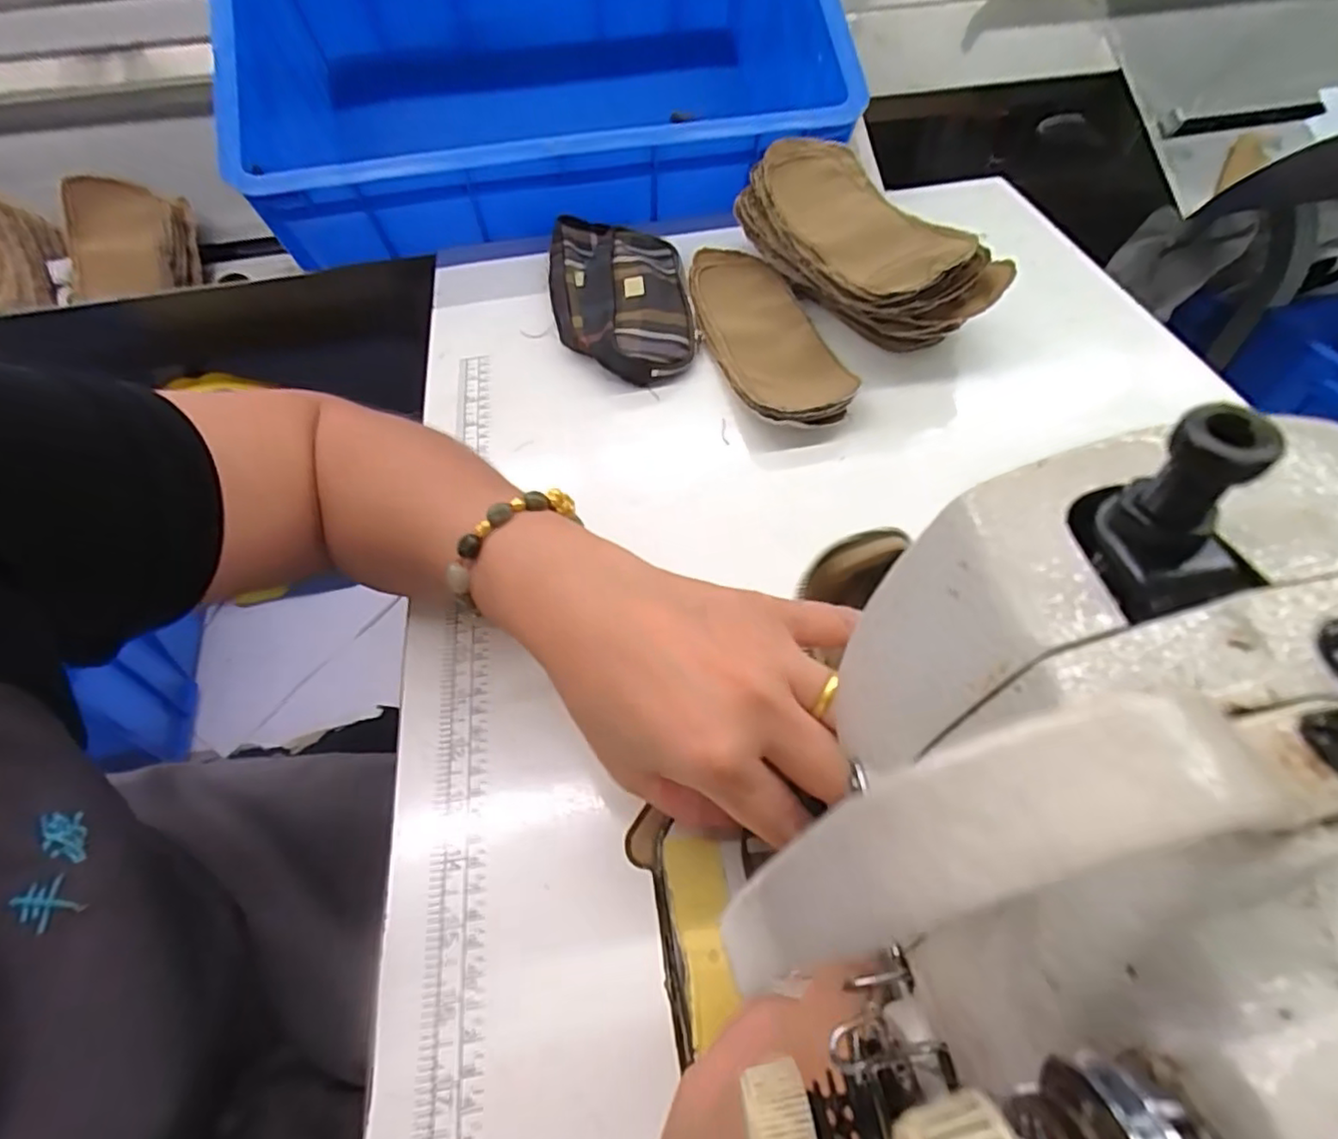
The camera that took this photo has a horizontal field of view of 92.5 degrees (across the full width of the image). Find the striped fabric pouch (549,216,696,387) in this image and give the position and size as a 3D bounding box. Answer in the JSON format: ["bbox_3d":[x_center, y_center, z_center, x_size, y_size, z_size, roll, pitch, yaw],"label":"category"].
[{"bbox_3d":[-0.040,-0.220,0.505,0.103,0.026,0.206,-7,54,-2],"label":"striped fabric pouch"}]

